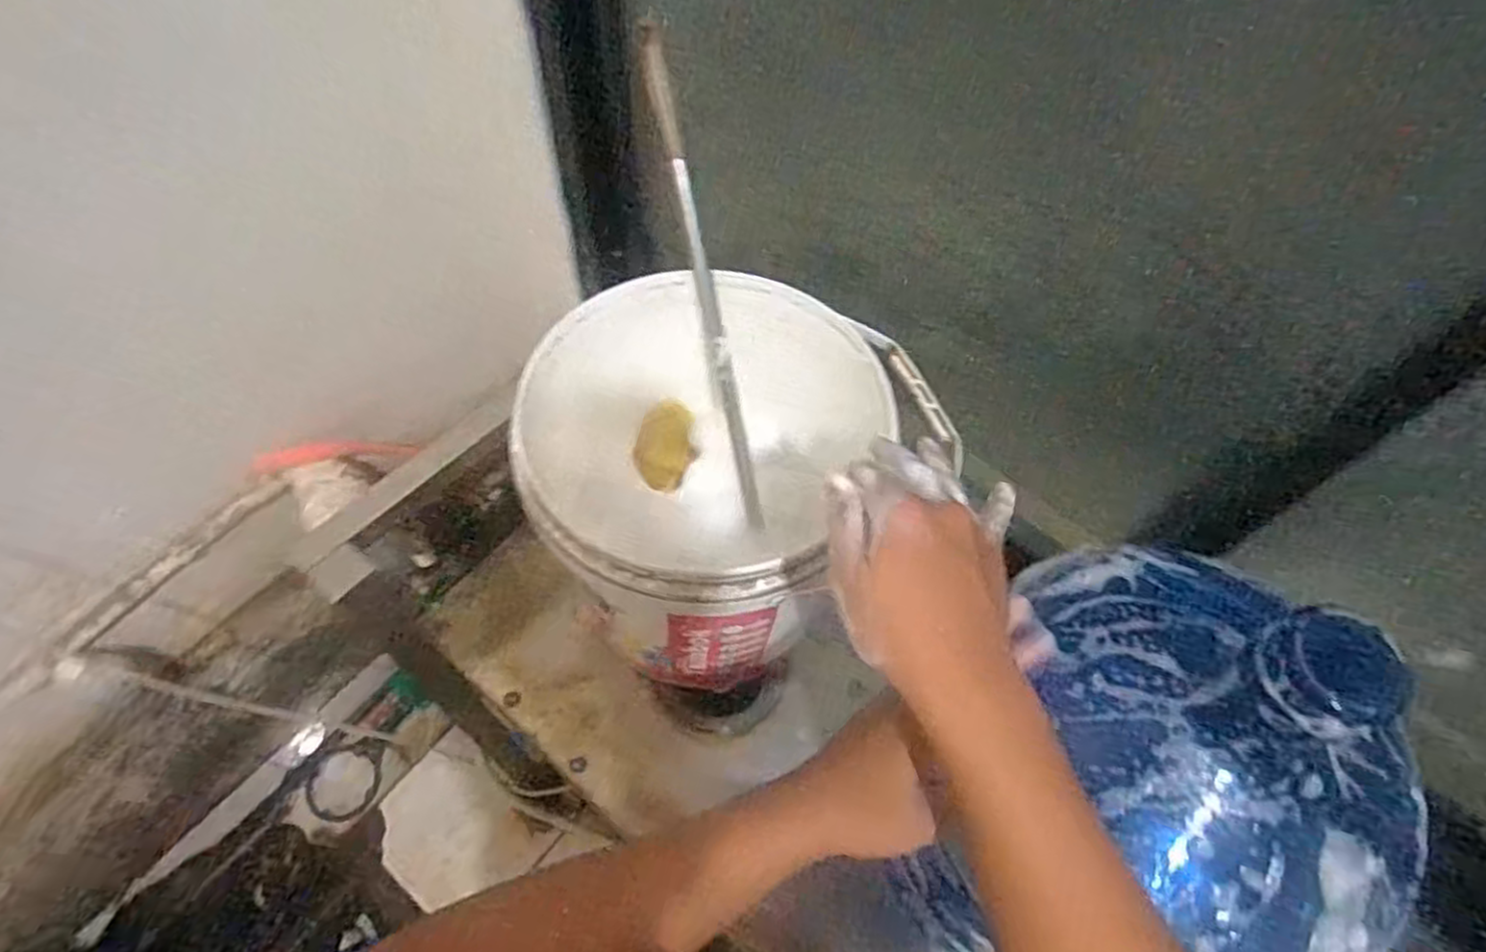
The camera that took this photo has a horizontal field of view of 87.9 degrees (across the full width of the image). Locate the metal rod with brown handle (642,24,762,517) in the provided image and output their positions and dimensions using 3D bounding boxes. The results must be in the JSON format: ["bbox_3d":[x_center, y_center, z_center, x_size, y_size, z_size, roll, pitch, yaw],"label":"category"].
[{"bbox_3d":[-0.033,-0.157,0.691,0.018,0.435,0.026,-16,20,-10],"label":"metal rod with brown handle"}]

